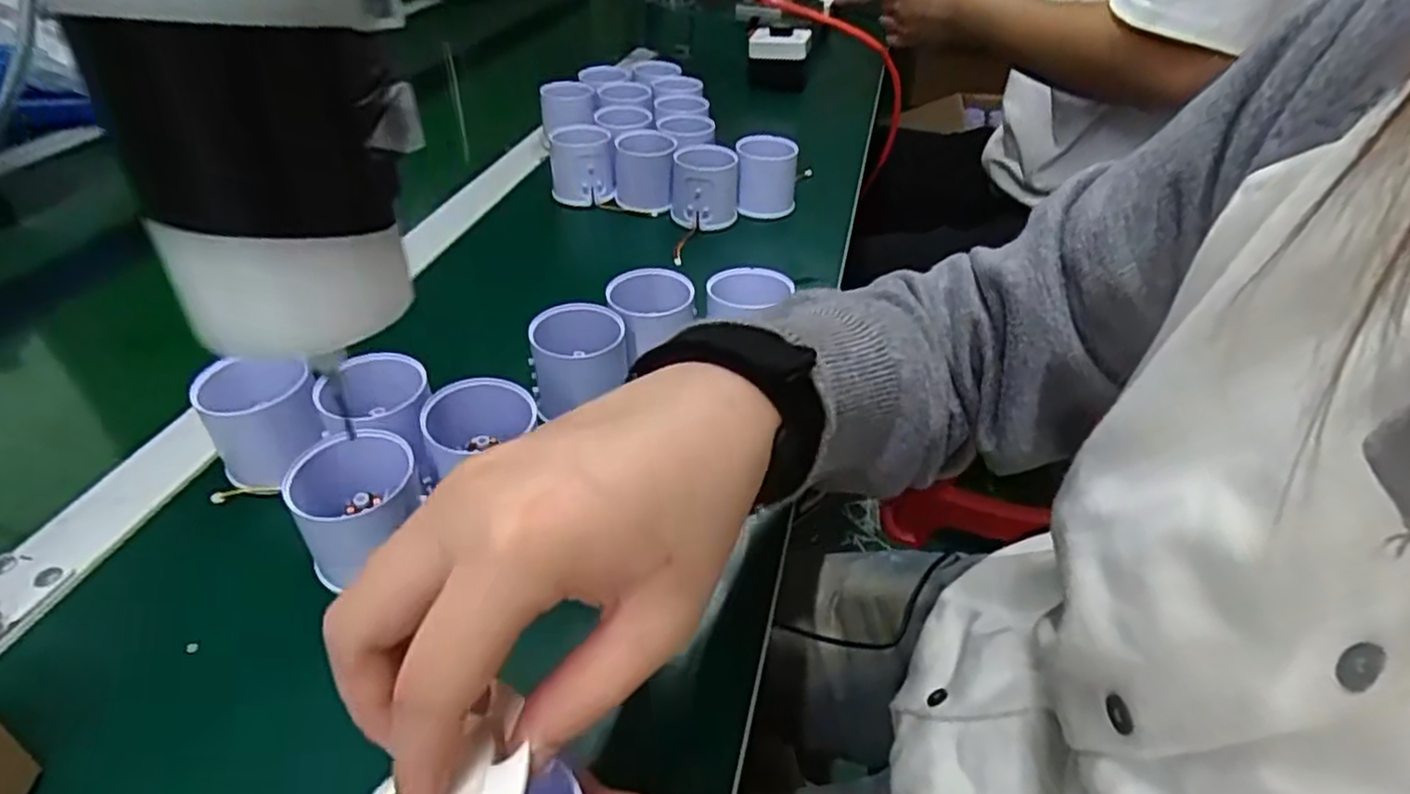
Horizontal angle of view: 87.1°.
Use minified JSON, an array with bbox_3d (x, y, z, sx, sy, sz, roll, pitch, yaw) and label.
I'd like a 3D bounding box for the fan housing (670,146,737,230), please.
[{"bbox_3d":[0.000,-0.174,0.615,0.053,0.053,0.053,4,38,1],"label":"fan housing"}]

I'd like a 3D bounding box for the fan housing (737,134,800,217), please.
[{"bbox_3d":[0.052,-0.186,0.630,0.052,0.054,0.046,7,38,5],"label":"fan housing"}]

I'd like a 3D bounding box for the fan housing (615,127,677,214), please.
[{"bbox_3d":[-0.051,-0.193,0.641,0.050,0.059,0.062,-3,38,-8],"label":"fan housing"}]

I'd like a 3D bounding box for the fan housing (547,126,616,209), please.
[{"bbox_3d":[-0.107,-0.201,0.645,0.052,0.055,0.053,-6,39,-11],"label":"fan housing"}]

